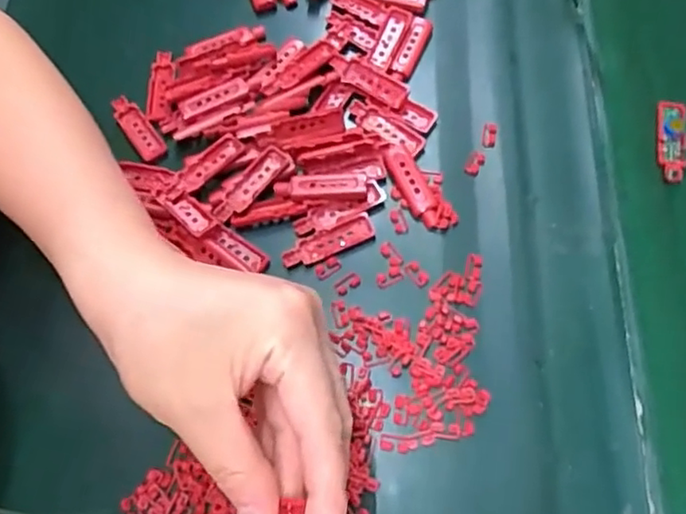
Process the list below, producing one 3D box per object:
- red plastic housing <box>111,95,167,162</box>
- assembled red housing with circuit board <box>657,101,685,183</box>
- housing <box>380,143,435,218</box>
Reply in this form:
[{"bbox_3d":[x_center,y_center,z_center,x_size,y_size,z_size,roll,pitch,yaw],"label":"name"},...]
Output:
[{"bbox_3d":[-0.132,-0.083,0.400,0.016,0.005,0.051,-35,69,-11],"label":"red plastic housing"},{"bbox_3d":[0.199,-0.070,0.381,0.015,0.012,0.058,9,67,7],"label":"assembled red housing with circuit board"},{"bbox_3d":[0.039,-0.046,0.369,0.016,0.005,0.045,-27,82,-10],"label":"housing"}]

